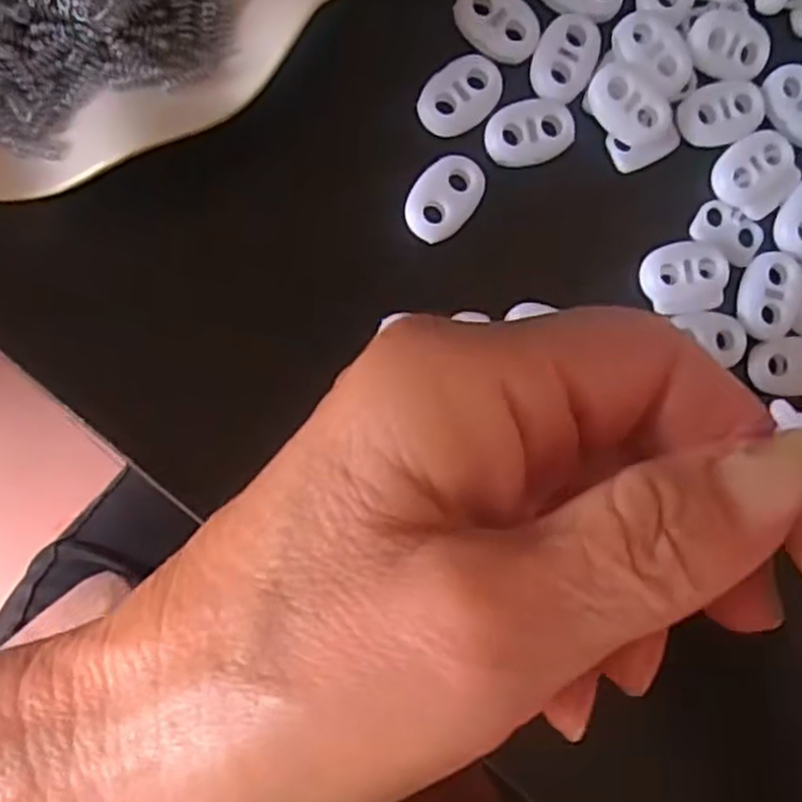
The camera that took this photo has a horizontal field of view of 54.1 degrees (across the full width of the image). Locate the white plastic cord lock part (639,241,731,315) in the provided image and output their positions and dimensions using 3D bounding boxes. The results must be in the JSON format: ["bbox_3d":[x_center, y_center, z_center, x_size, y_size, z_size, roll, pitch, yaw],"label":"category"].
[{"bbox_3d":[0.073,-0.032,0.201,0.022,0.004,0.018,-16,92,-5],"label":"white plastic cord lock part"}]

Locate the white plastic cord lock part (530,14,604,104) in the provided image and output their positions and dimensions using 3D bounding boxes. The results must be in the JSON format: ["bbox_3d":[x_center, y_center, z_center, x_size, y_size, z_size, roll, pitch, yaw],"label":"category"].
[{"bbox_3d":[0.042,-0.087,0.198,0.015,0.004,0.023,20,89,-5],"label":"white plastic cord lock part"}]

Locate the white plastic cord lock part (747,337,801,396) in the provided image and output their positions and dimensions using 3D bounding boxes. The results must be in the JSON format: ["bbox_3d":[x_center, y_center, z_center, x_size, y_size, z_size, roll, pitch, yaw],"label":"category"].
[{"bbox_3d":[0.102,-0.009,0.203,0.022,0.004,0.015,-5,91,-5],"label":"white plastic cord lock part"}]

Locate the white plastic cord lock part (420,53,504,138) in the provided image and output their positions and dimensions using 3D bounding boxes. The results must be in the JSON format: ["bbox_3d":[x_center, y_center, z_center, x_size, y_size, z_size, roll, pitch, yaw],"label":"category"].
[{"bbox_3d":[0.015,-0.076,0.196,0.016,0.004,0.022,44,87,-4],"label":"white plastic cord lock part"}]

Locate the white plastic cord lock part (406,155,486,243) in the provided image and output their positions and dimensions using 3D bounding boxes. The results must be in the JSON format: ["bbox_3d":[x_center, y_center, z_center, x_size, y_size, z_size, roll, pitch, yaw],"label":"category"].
[{"bbox_3d":[0.011,-0.050,0.194,0.015,0.004,0.022,39,87,-4],"label":"white plastic cord lock part"}]

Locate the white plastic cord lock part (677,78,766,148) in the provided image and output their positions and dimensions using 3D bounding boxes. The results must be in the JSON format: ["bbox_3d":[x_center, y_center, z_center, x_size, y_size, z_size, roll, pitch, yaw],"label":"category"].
[{"bbox_3d":[0.083,-0.074,0.203,0.022,0.004,0.016,-24,93,-4],"label":"white plastic cord lock part"}]

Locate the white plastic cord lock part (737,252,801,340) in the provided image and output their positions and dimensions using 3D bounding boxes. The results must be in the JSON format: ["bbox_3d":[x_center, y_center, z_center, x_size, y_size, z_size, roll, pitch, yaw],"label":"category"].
[{"bbox_3d":[0.096,-0.027,0.203,0.015,0.004,0.022,8,90,-5],"label":"white plastic cord lock part"}]

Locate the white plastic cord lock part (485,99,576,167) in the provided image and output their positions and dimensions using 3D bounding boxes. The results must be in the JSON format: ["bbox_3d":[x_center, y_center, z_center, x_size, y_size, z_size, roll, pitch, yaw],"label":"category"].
[{"bbox_3d":[0.032,-0.068,0.197,0.022,0.004,0.015,-17,92,-5],"label":"white plastic cord lock part"}]

